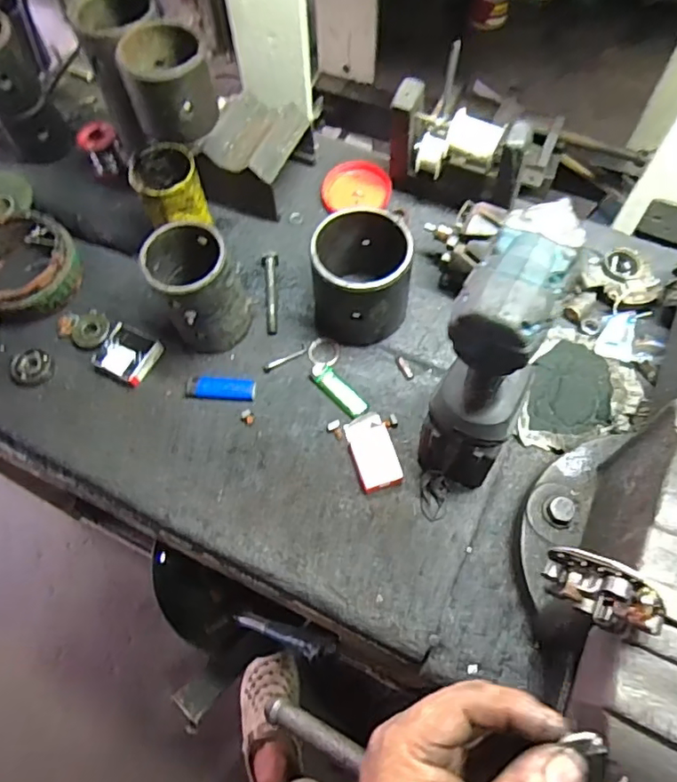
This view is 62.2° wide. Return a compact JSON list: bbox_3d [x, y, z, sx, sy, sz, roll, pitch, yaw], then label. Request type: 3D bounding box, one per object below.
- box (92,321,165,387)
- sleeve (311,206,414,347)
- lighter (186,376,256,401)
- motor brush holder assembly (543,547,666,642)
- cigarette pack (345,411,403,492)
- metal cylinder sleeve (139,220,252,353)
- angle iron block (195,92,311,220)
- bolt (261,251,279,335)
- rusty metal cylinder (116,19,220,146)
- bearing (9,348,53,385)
[{"bbox_3d":[-0.253,-0.044,0.667,0.064,0.019,0.062,27,68,13],"label":"box"},{"bbox_3d":[0.027,-0.132,0.637,0.104,0.113,0.122,7,65,5],"label":"sleeve"},{"bbox_3d":[-0.136,-0.002,0.648,0.079,0.015,0.024,3,64,3],"label":"lighter"},{"bbox_3d":[0.129,0.099,0.278,0.052,0.049,0.018,29,68,14],"label":"motor brush holder assembly"},{"bbox_3d":[0.038,0.065,0.605,0.045,0.014,0.085,-15,65,-6],"label":"cigarette pack"},{"bbox_3d":[-0.152,-0.113,0.631,0.094,0.133,0.092,-32,68,-13],"label":"metal cylinder sleeve"},{"bbox_3d":[-0.109,-0.295,0.733,0.099,0.090,0.139,21,67,11],"label":"angle iron block"},{"bbox_3d":[-0.082,-0.122,0.690,0.020,0.022,0.107,-5,64,-1],"label":"bolt"},{"bbox_3d":[-0.178,-0.326,0.602,0.090,0.093,0.091,-25,66,-10],"label":"rusty metal cylinder"},{"bbox_3d":[-0.370,-0.029,0.675,0.045,0.013,0.048,-1,64,1],"label":"bearing"}]

